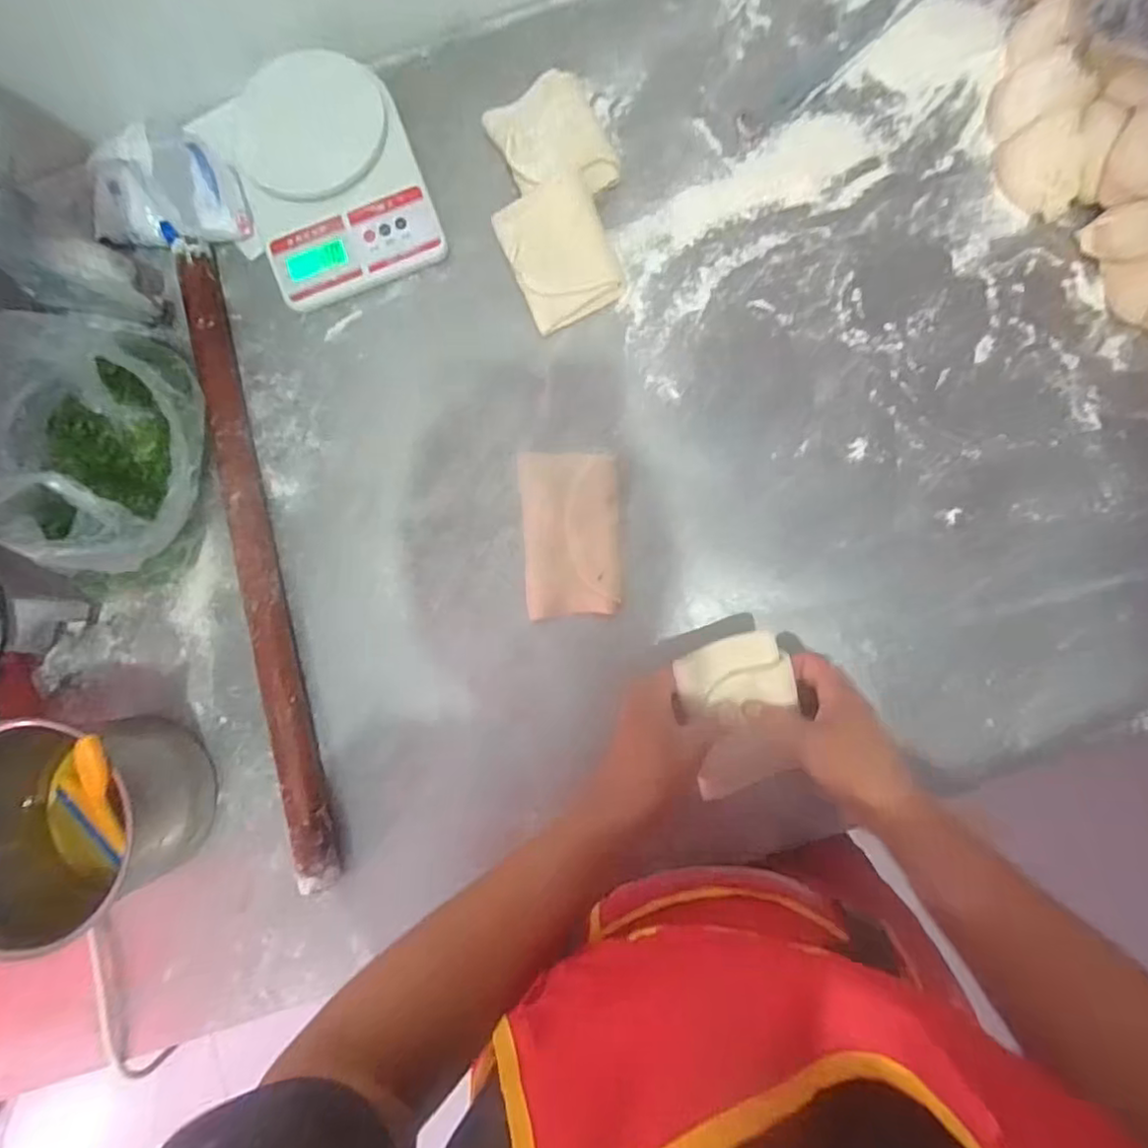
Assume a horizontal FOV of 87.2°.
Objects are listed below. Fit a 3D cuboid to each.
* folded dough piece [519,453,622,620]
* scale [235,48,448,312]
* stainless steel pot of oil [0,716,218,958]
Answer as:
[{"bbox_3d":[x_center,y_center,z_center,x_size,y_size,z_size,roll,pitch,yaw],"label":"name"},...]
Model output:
[{"bbox_3d":[-0.002,-0.035,0.505,0.079,0.027,0.137,-5,85,2],"label":"folded dough piece"},{"bbox_3d":[-0.215,-0.354,0.538,0.150,0.035,0.201,-20,85,1],"label":"scale"},{"bbox_3d":[-0.374,0.184,0.454,0.153,0.131,0.147,0,85,3],"label":"stainless steel pot of oil"}]

